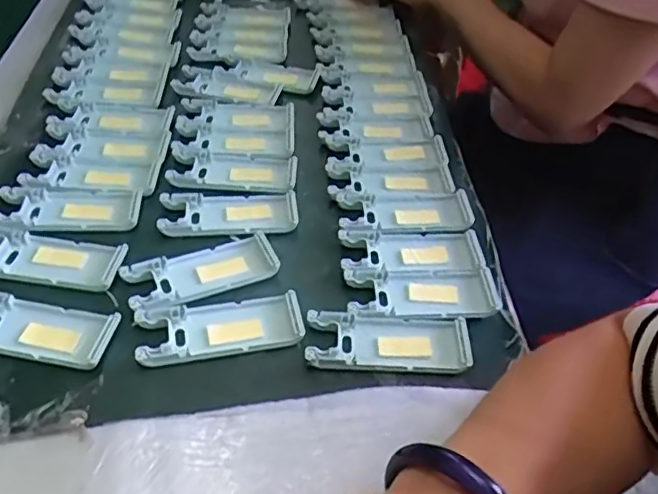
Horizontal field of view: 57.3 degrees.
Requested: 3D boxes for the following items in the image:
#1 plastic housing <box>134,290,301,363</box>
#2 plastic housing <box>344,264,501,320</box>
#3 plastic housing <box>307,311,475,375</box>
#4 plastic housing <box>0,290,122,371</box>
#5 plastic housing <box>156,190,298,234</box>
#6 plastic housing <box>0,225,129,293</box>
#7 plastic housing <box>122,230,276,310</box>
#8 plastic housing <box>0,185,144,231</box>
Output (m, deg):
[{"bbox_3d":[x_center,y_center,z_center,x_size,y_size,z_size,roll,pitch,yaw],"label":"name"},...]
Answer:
[{"bbox_3d":[-0.071,0.051,0.393,0.103,0.010,0.042,-7,46,-12],"label":"plastic housing"},{"bbox_3d":[0.065,0.033,0.423,0.104,0.009,0.043,0,45,-5],"label":"plastic housing"},{"bbox_3d":[0.038,0.061,0.393,0.103,0.011,0.044,4,45,-2],"label":"plastic housing"},{"bbox_3d":[-0.187,0.050,0.379,0.102,0.010,0.042,10,45,5],"label":"plastic housing"},{"bbox_3d":[-0.078,-0.028,0.471,0.104,0.010,0.046,0,45,-6],"label":"plastic housing"},{"bbox_3d":[-0.197,0.006,0.422,0.104,0.011,0.045,7,45,2],"label":"plastic housing"},{"bbox_3d":[-0.089,0.017,0.425,0.104,0.009,0.043,-18,49,-22],"label":"plastic housing"},{"bbox_3d":[-0.198,-0.031,0.459,0.103,0.009,0.045,-1,45,-6],"label":"plastic housing"}]

